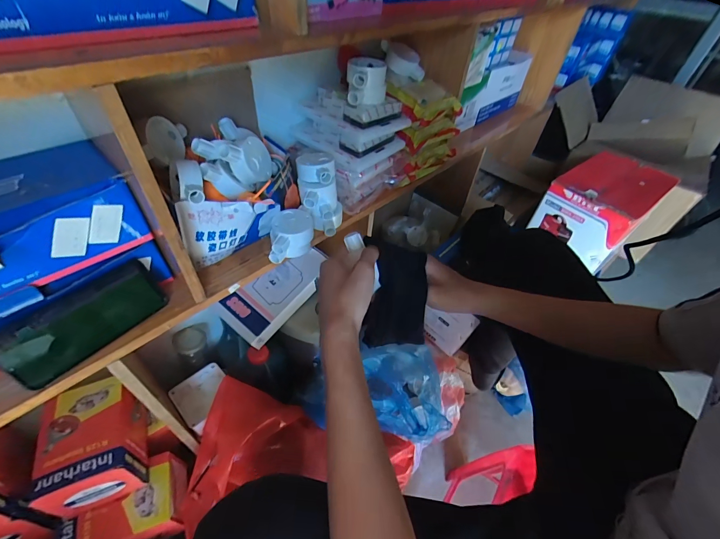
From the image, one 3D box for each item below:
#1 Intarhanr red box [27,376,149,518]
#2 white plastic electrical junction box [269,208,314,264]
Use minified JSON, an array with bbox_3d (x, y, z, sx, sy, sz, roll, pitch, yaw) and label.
[{"bbox_3d":[-0.462,0.324,0.569,0.131,0.134,0.140,-17,50,-21],"label":"Intarhanr red box"},{"bbox_3d":[-0.109,-0.052,0.527,0.069,0.051,0.084,3,45,-3],"label":"white plastic electrical junction box"}]

